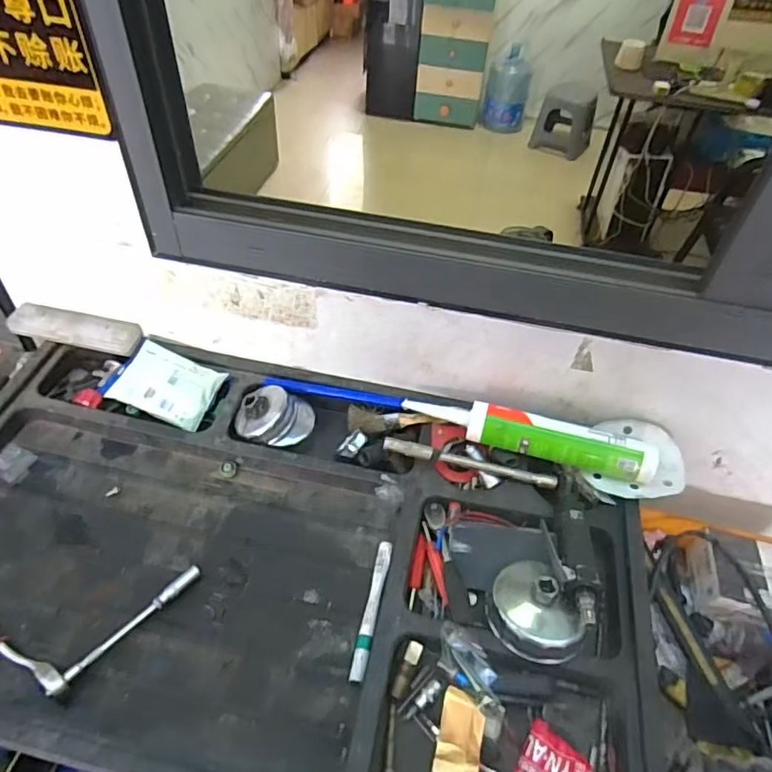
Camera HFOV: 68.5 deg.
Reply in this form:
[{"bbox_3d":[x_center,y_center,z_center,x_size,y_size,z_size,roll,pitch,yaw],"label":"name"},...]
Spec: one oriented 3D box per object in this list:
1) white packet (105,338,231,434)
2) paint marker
[{"bbox_3d":[-0.284,-0.003,0.727,0.132,0.021,0.086,23,67,4],"label":"white packet"},{"bbox_3d":[-0.013,0.219,0.567,0.015,0.010,0.141,11,48,6],"label":"paint marker"}]

